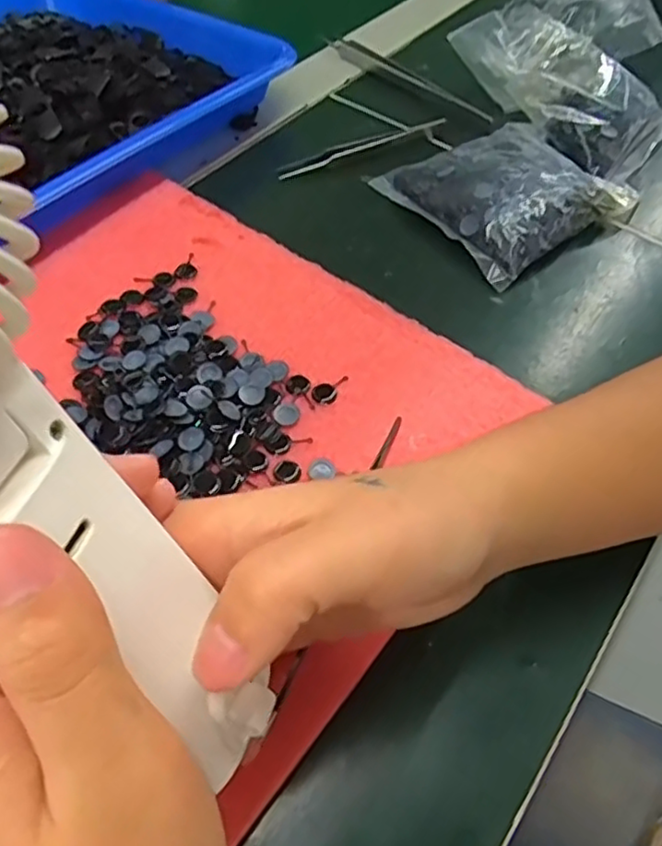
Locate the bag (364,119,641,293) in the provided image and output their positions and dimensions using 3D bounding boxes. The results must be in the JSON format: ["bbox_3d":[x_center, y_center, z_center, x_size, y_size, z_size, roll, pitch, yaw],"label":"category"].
[{"bbox_3d":[0.103,-0.134,0.373,0.115,0.024,0.098,-31,63,-23],"label":"bag"}]

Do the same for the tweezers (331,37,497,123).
[{"bbox_3d":[0.054,-0.232,0.451,0.136,0.010,0.015,37,60,19],"label":"tweezers"}]

